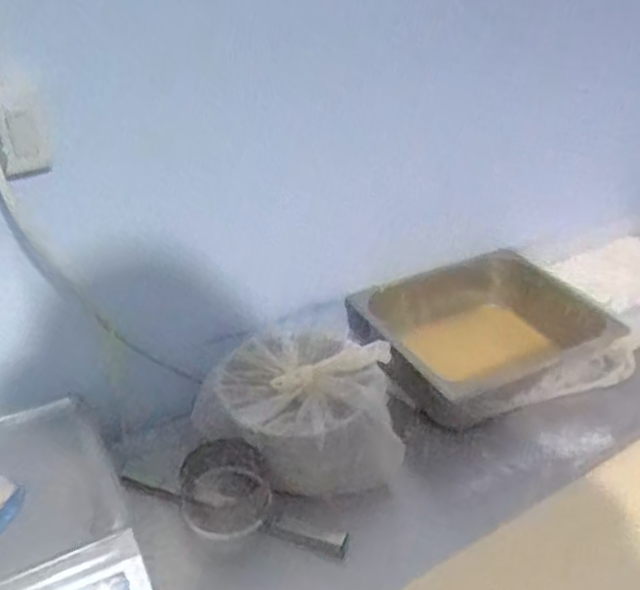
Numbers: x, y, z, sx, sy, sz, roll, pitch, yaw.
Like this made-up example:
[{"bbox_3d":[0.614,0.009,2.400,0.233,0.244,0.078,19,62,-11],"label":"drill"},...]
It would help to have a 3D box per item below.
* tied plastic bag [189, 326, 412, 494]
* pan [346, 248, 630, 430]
[{"bbox_3d":[-0.028,0.151,0.920,0.258,0.122,0.224,-2,34,-2],"label":"tied plastic bag"},{"bbox_3d":[0.247,0.058,1.092,0.380,0.100,0.289,-20,39,-27],"label":"pan"}]

